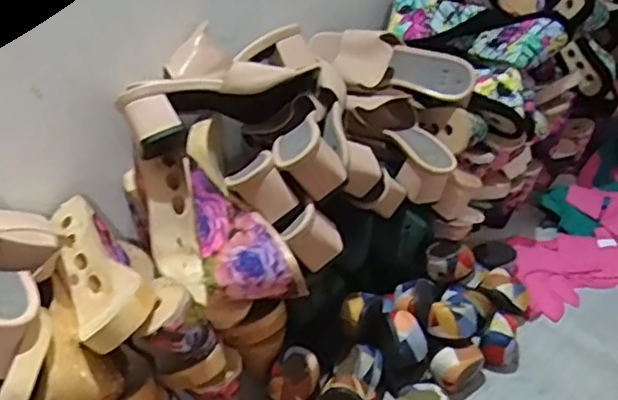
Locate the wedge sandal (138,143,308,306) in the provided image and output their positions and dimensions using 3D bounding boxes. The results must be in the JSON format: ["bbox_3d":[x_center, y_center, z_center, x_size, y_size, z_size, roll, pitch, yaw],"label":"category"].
[{"bbox_3d":[-0.102,0.039,0.663,0.219,0.100,0.080,25,42,36],"label":"wedge sandal"}]

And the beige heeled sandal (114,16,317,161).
[{"bbox_3d":[-0.094,-0.130,0.729,0.237,0.082,0.096,-17,35,-21],"label":"beige heeled sandal"}]

